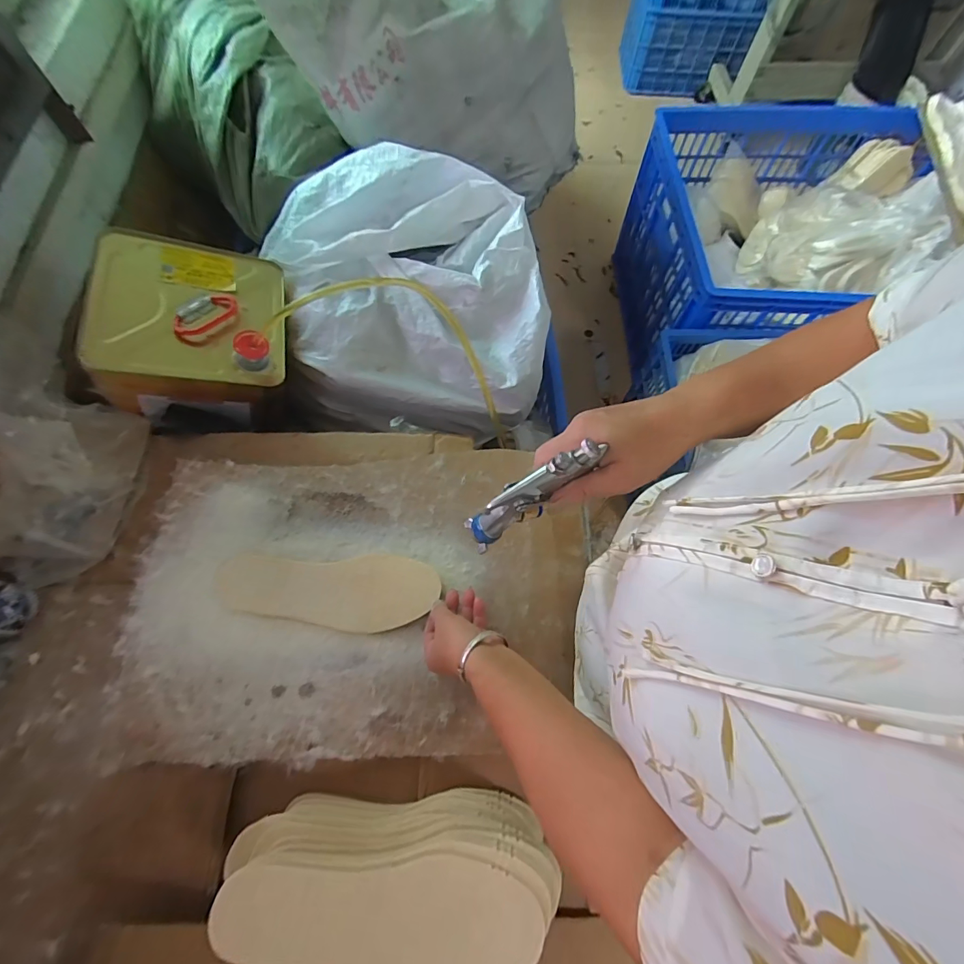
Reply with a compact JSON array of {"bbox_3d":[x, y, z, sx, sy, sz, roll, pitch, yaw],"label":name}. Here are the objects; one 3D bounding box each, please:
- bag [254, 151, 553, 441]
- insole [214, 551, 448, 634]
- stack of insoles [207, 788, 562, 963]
[{"bbox_3d":[-0.125,-0.341,0.733,0.418,0.215,0.421,-6,70,-4],"label":"bag"},{"bbox_3d":[-0.189,0.133,0.532,0.264,0.009,0.089,4,69,-3],"label":"insole"},{"bbox_3d":[-0.081,0.367,0.401,0.289,0.100,0.121,5,69,0],"label":"stack of insoles"}]

